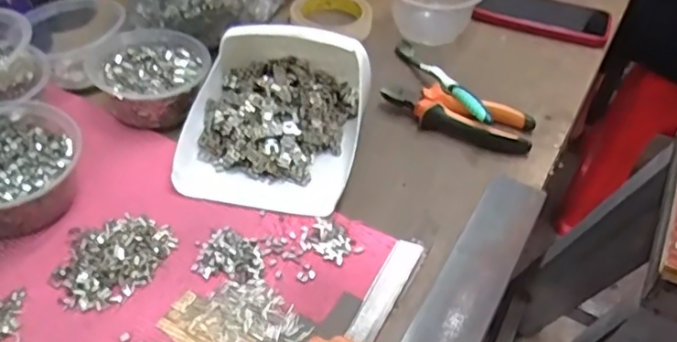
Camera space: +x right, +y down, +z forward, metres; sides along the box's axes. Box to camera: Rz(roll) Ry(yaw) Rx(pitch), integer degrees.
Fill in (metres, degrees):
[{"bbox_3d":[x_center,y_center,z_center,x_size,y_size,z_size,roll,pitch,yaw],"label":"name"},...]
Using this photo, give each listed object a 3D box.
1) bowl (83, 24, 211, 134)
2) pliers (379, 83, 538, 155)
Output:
[{"bbox_3d":[-0.186,-0.098,0.591,0.113,0.048,0.138,-11,45,-14],"label":"bowl"},{"bbox_3d":[0.119,-0.056,0.597,0.150,0.027,0.050,19,46,16],"label":"pliers"}]

